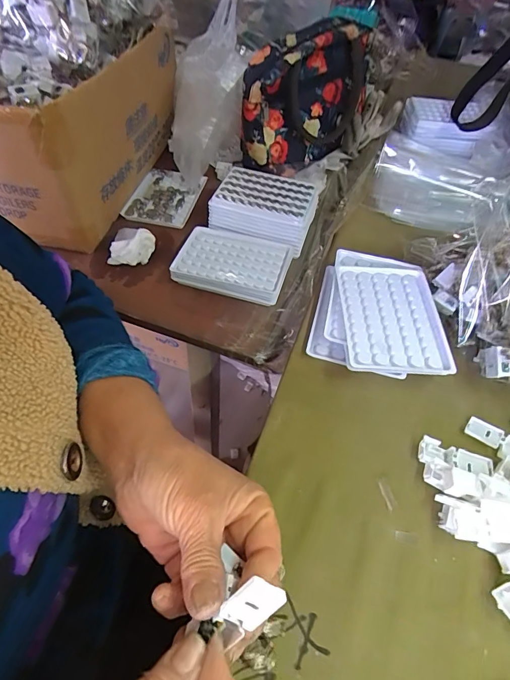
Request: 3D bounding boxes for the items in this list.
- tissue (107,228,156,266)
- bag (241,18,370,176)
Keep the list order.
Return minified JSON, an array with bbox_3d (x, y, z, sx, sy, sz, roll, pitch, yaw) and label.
[{"bbox_3d":[-0.153,-0.118,0.508,0.052,0.033,0.052,5,52,0],"label":"tissue"},{"bbox_3d":[0.076,-0.349,0.578,0.102,0.139,0.232,28,56,19],"label":"bag"}]

